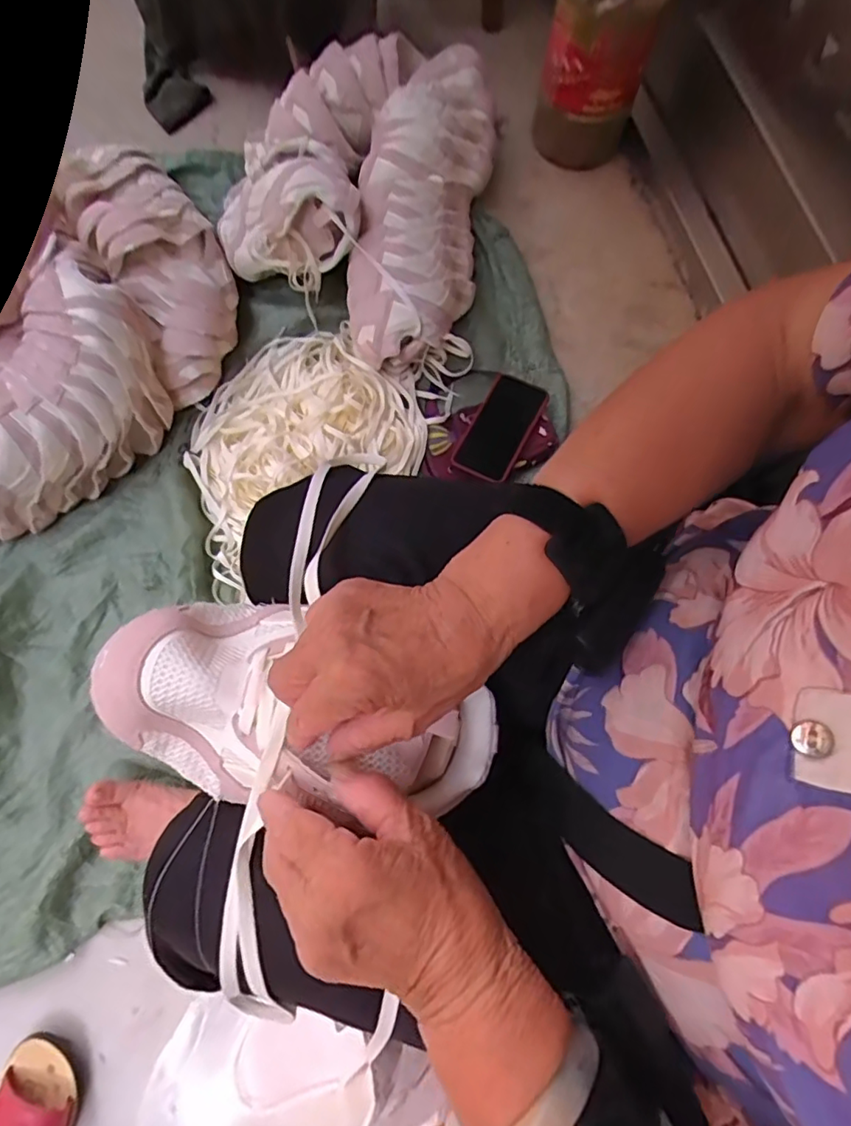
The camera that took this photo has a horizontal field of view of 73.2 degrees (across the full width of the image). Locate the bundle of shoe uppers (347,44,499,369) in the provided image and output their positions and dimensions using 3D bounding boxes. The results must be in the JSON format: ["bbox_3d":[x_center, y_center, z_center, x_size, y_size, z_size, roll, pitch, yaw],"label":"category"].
[{"bbox_3d":[-0.005,-0.531,0.883,0.188,0.133,0.520,9,73,-2],"label":"bundle of shoe uppers"}]

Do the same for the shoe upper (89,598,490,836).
[{"bbox_3d":[-0.068,0.084,0.322,0.214,0.059,0.105,18,74,-5],"label":"shoe upper"}]

